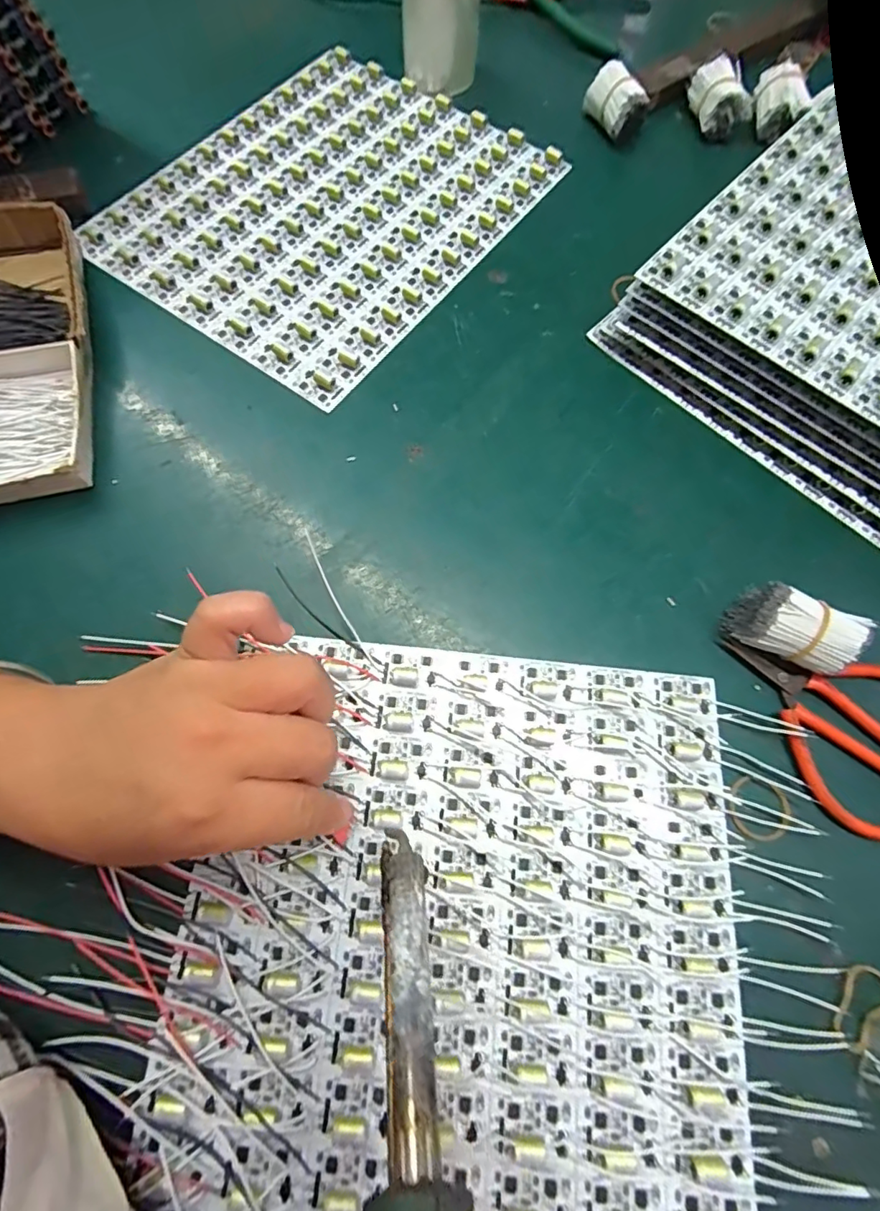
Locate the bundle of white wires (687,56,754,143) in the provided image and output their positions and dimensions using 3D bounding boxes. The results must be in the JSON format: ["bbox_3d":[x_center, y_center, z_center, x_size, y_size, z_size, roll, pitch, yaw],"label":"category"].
[{"bbox_3d":[0.214,-0.388,0.408,0.036,0.034,0.045,-16,72,-6],"label":"bundle of white wires"}]

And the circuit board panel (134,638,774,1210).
[{"bbox_3d":[0.012,0.159,0.224,0.237,0.011,0.282,4,71,1],"label":"circuit board panel"}]

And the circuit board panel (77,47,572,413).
[{"bbox_3d":[-0.080,-0.292,0.383,0.229,0.004,0.283,35,74,11],"label":"circuit board panel"}]

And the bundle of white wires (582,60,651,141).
[{"bbox_3d":[0.136,-0.384,0.406,0.031,0.035,0.047,-21,72,-7],"label":"bundle of white wires"}]

